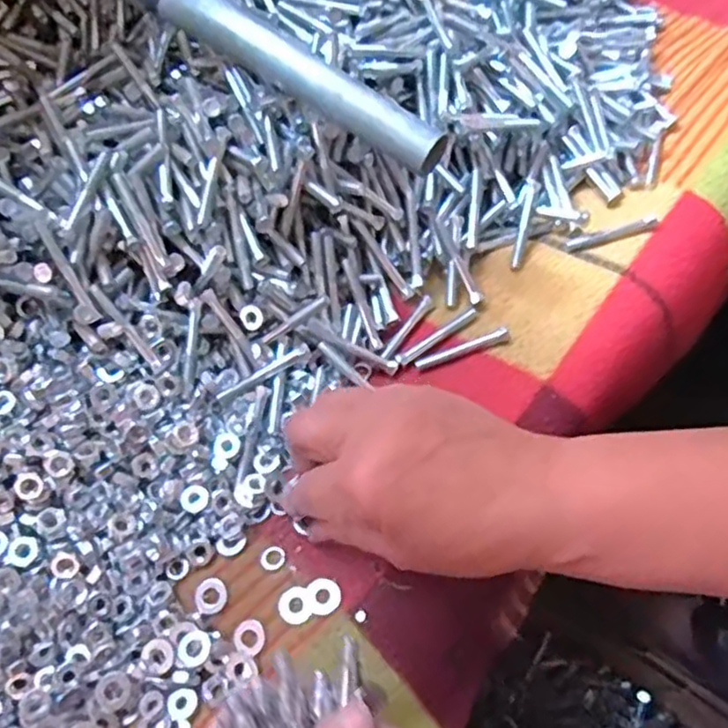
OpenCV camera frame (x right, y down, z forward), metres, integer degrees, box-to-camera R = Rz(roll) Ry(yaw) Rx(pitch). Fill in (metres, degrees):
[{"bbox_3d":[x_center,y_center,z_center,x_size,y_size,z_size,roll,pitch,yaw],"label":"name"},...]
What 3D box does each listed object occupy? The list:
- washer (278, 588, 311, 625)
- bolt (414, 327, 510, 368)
[{"bbox_3d":[-0.035,0.121,0.347,0.015,0.004,0.017,-23,63,-1],"label":"washer"},{"bbox_3d":[0.058,-0.010,0.403,0.057,0.007,0.008,-18,60,-6],"label":"bolt"}]

